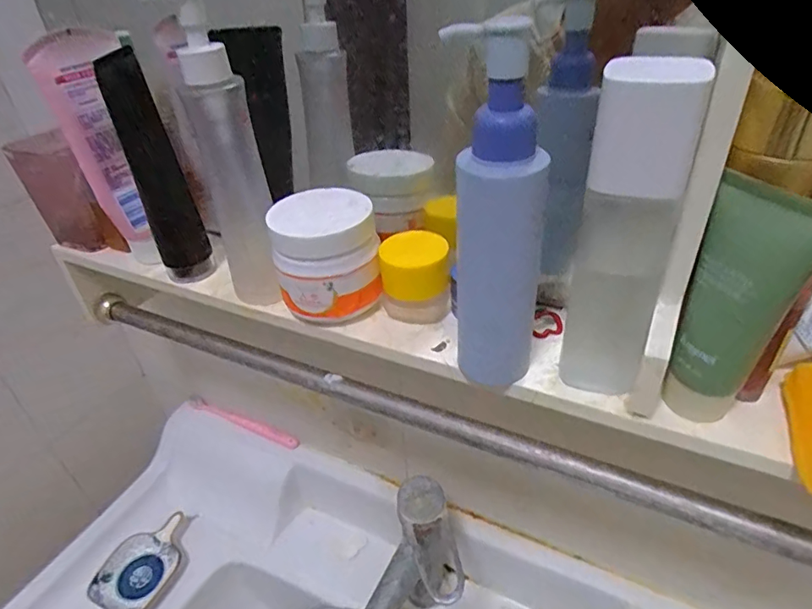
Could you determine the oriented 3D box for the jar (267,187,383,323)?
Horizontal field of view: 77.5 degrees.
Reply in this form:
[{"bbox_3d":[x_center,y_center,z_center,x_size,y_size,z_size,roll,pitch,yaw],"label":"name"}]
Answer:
[{"bbox_3d":[-0.054,-0.035,0.345,0.066,0.069,0.065,-3,36,2],"label":"jar"}]

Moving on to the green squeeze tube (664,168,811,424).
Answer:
[{"bbox_3d":[0.151,0.007,0.234,0.042,0.121,0.025,18,41,27],"label":"green squeeze tube"}]

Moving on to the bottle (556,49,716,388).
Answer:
[{"bbox_3d":[0.101,-0.024,0.236,0.040,0.168,0.025,11,39,20],"label":"bottle"}]

